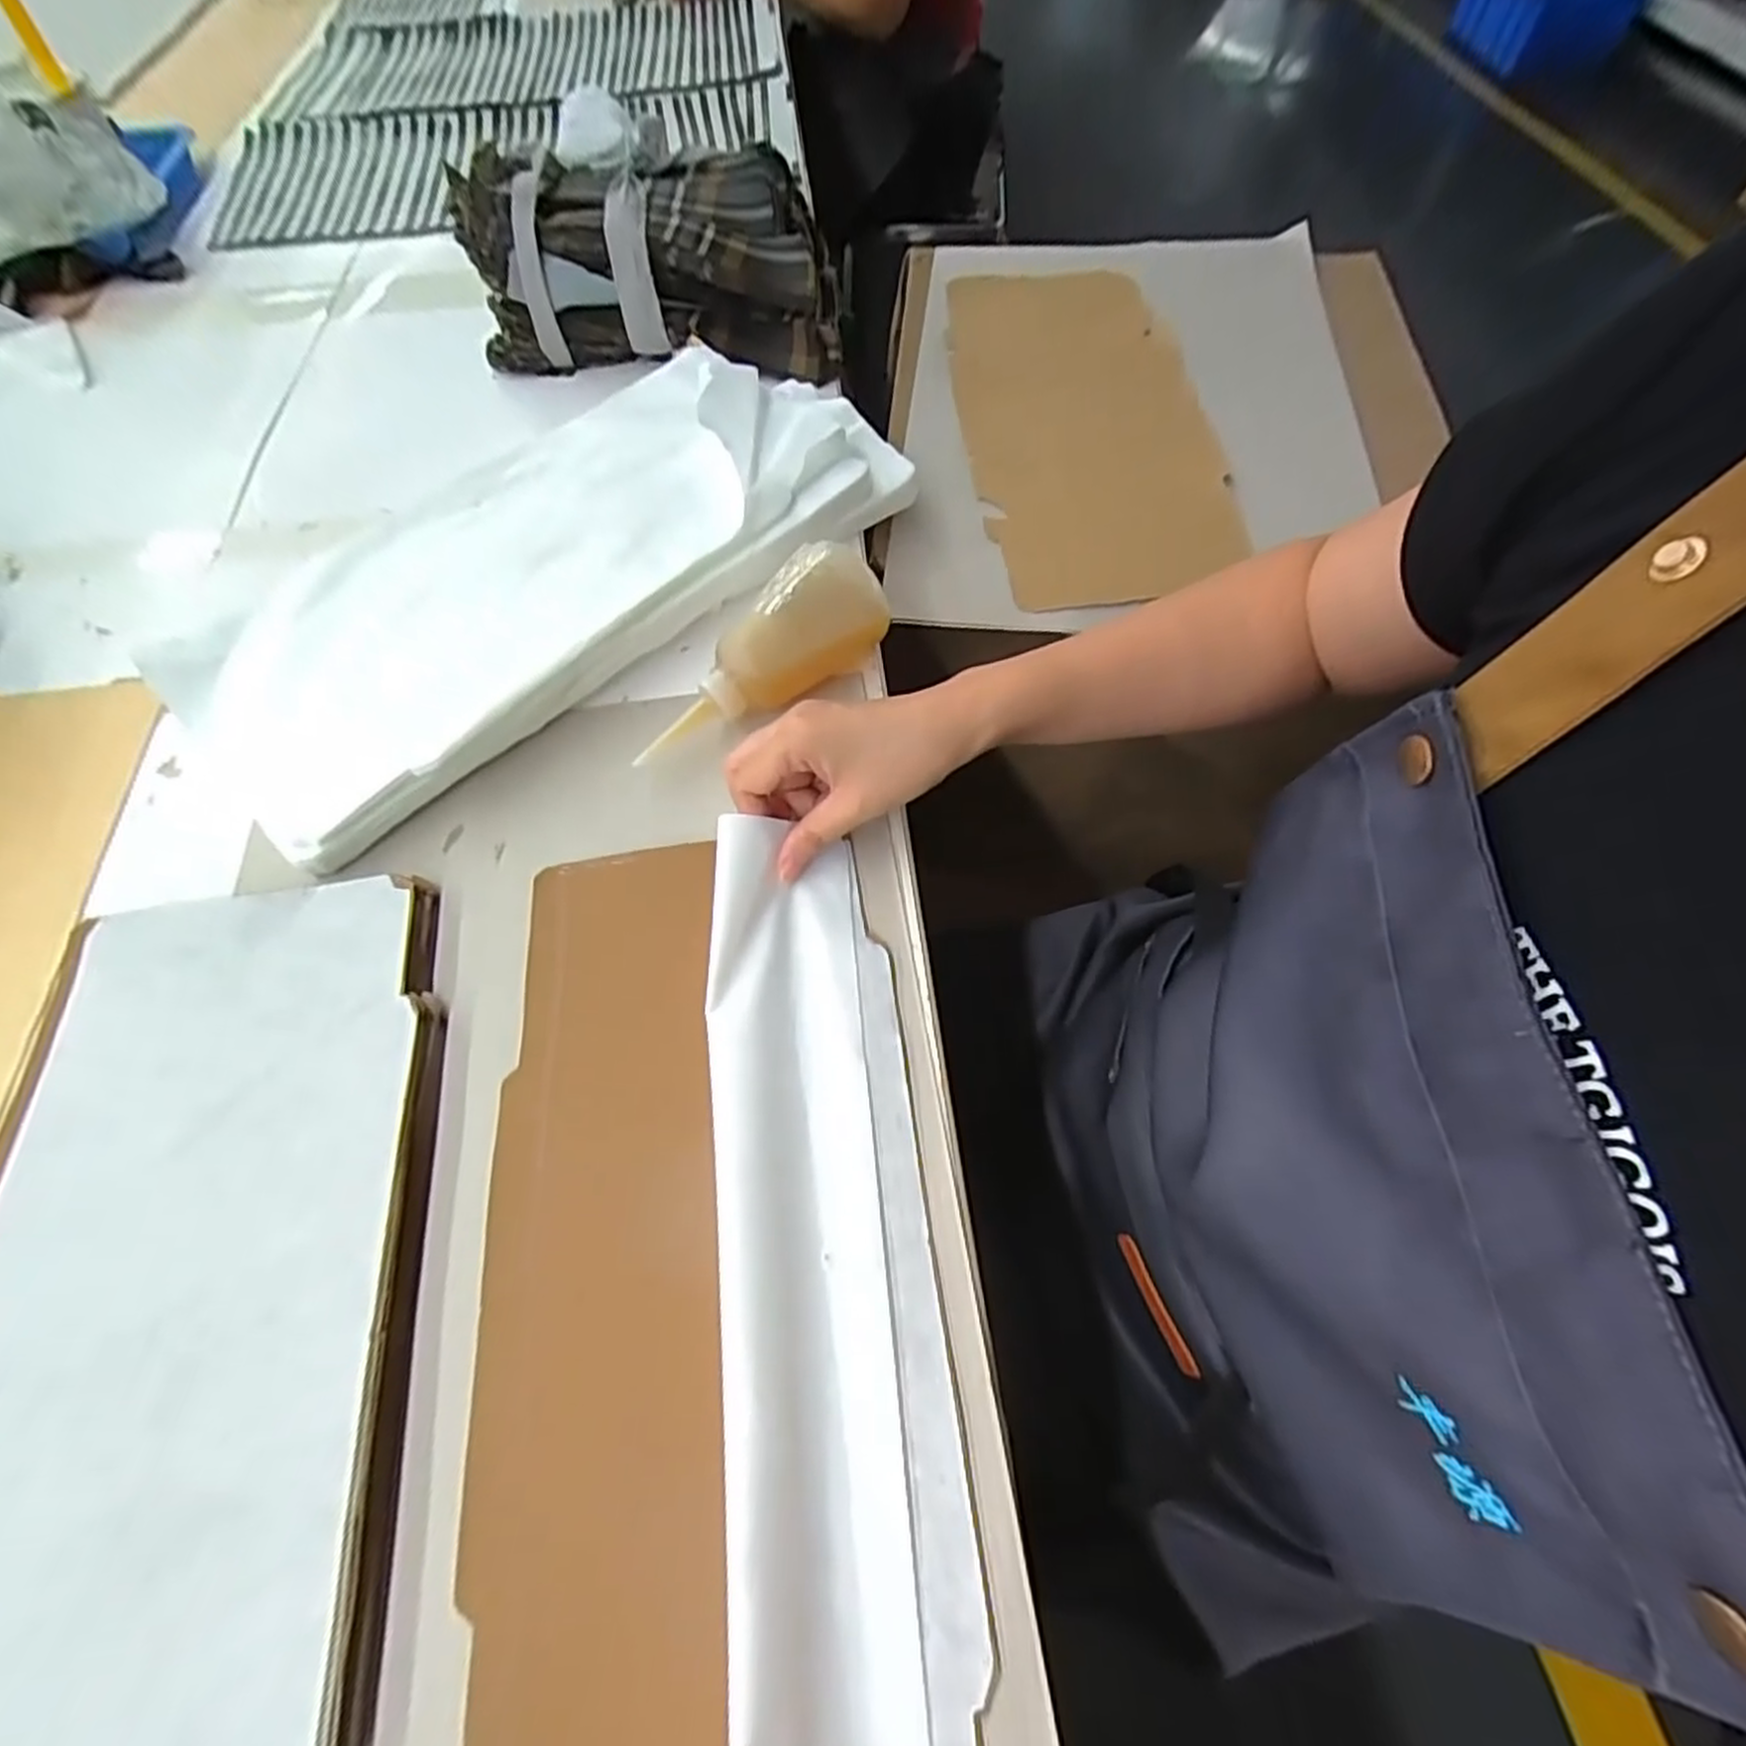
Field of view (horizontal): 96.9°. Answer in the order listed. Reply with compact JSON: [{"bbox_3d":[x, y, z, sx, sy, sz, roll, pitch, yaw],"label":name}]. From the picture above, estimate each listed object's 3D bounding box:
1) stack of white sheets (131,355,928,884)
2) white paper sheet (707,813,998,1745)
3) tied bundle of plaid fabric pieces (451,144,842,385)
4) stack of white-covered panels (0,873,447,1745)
[{"bbox_3d":[-0.207,-0.212,0.503,0.465,0.071,0.226,-37,67,-17],"label":"stack of white sheets"},{"bbox_3d":[-0.019,0.161,0.322,0.089,0.032,0.398,-8,62,-1],"label":"white paper sheet"},{"bbox_3d":[-0.174,-0.484,0.620,0.297,0.100,0.123,5,62,4],"label":"tied bundle of plaid fabric pieces"},{"bbox_3d":[-0.294,0.205,0.316,0.202,0.024,0.423,-6,63,-1],"label":"stack of white-covered panels"}]

